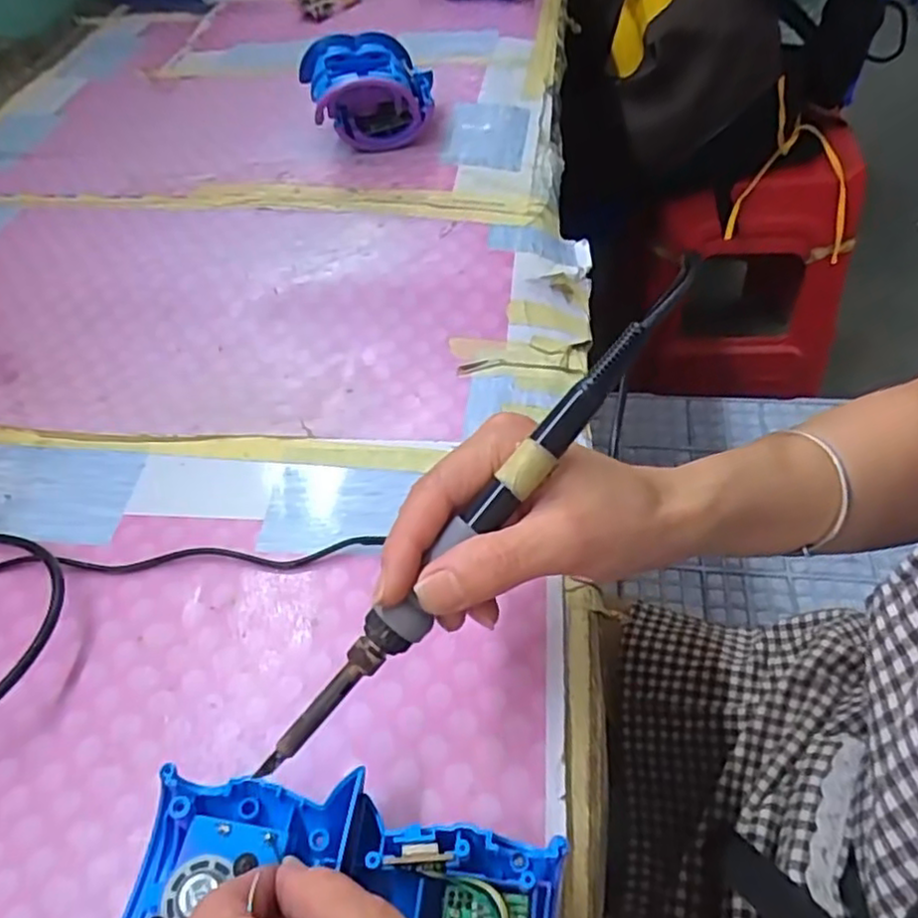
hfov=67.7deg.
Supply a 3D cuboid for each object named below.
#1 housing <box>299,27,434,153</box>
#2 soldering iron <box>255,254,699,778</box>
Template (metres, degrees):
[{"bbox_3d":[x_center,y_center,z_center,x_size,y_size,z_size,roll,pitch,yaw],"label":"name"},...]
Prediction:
[{"bbox_3d":[-0.074,-0.297,0.560,0.103,0.072,0.077,-7,51,0],"label":"housing"},{"bbox_3d":[0.009,0.022,0.246,0.015,0.014,0.238,41,91,28],"label":"soldering iron"}]

